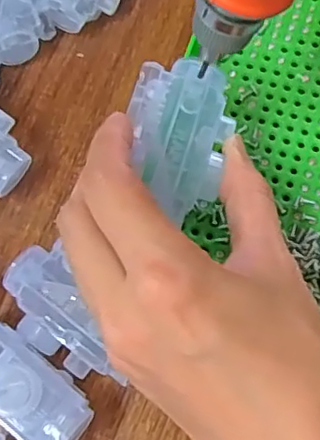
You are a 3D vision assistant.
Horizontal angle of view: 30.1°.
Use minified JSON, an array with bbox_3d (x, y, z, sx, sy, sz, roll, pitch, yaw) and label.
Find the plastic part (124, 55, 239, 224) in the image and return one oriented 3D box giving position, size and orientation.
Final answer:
[{"bbox_3d":[0.007,-0.033,0.242,0.041,0.019,0.063,15,71,5],"label":"plastic part"}]

